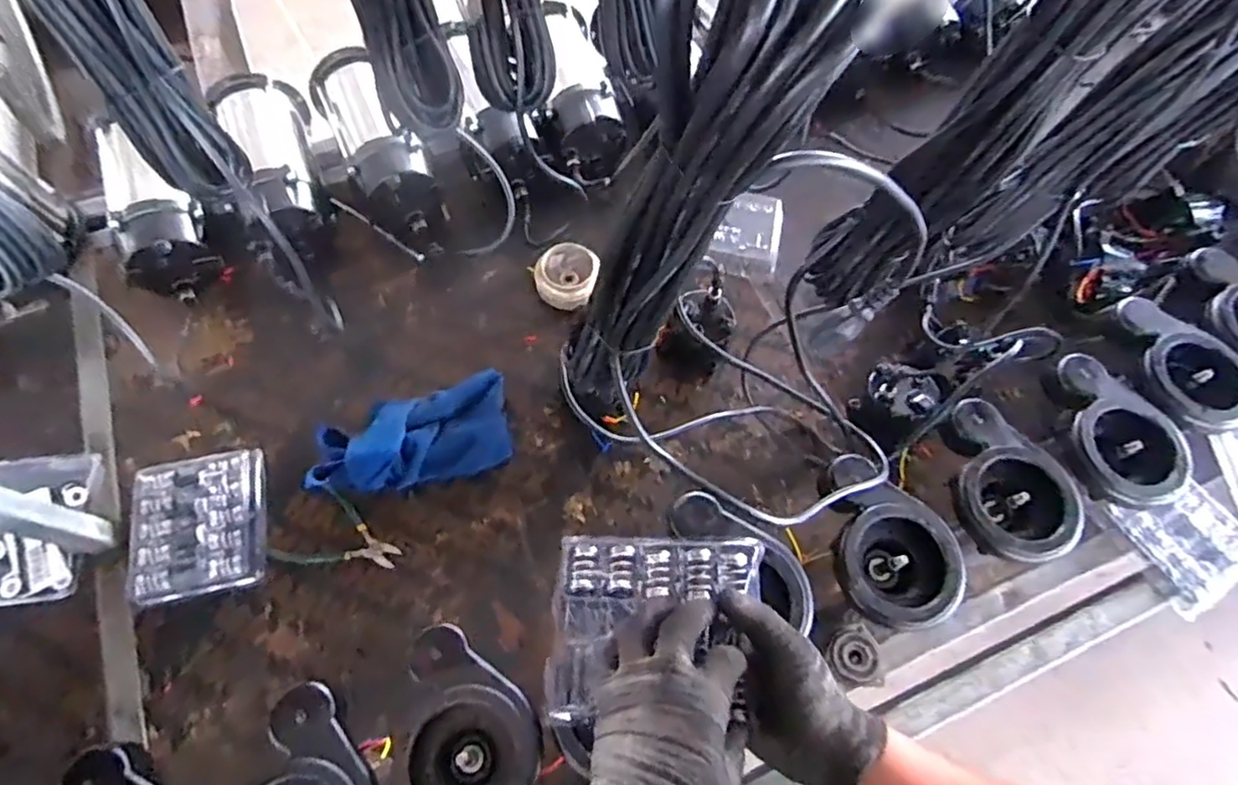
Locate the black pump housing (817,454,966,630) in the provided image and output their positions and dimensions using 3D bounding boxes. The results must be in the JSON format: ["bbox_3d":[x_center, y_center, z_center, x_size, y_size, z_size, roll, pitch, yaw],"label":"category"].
[{"bbox_3d":[0.271,0.148,0.640,0.117,0.070,0.166,-3,65,-3],"label":"black pump housing"}]

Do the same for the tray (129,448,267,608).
[{"bbox_3d":[-0.508,0.159,0.775,0.142,0.028,0.166,-12,66,-7],"label":"tray"}]

